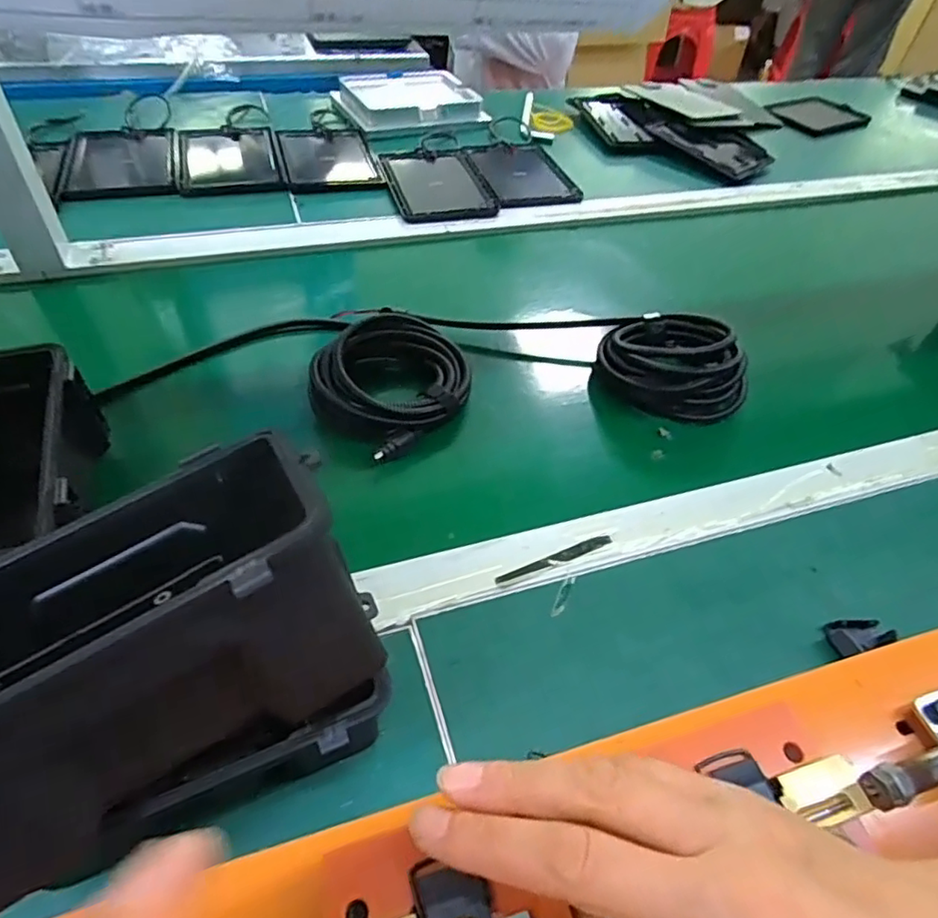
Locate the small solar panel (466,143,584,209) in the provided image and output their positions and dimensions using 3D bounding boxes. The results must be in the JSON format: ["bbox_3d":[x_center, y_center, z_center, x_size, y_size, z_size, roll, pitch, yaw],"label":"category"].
[{"bbox_3d":[0.071,-0.371,0.778,0.116,0.004,0.163,-10,51,-14],"label":"small solar panel"}]

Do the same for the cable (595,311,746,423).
[{"bbox_3d":[0.181,-0.085,0.527,0.091,0.063,0.123,-32,60,-29],"label":"cable"}]

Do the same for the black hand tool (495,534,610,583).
[{"bbox_3d":[0.060,0.069,0.412,0.090,0.004,0.009,-18,54,-20],"label":"black hand tool"}]

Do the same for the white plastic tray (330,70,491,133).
[{"bbox_3d":[-0.086,-0.516,0.859,0.193,0.026,0.153,-16,53,-18],"label":"white plastic tray"}]

